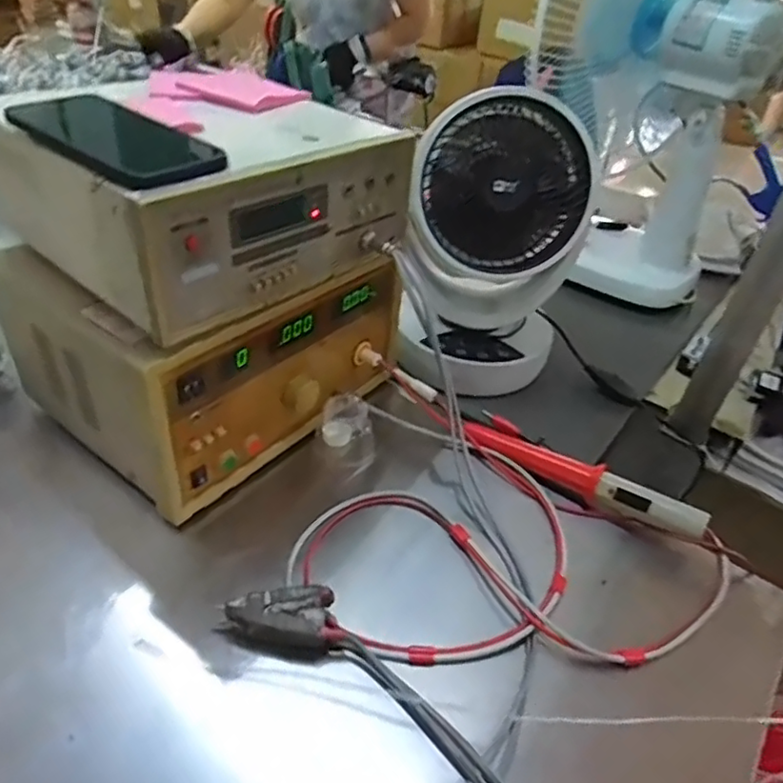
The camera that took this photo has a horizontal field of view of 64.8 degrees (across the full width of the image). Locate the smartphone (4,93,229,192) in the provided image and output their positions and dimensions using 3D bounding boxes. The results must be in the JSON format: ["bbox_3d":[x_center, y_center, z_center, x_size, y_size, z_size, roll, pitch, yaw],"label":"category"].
[{"bbox_3d":[-0.199,-0.182,0.441,0.159,0.013,0.078,29,44,24],"label":"smartphone"}]

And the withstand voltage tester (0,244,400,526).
[{"bbox_3d":[-0.172,-0.068,0.632,0.241,0.171,0.326,33,46,28],"label":"withstand voltage tester"}]

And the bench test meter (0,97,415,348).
[{"bbox_3d":[-0.162,-0.187,0.543,0.248,0.107,0.278,34,47,28],"label":"bench test meter"}]

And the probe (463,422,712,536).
[{"bbox_3d":[0.183,0.083,0.613,0.238,0.042,0.030,27,44,22],"label":"probe"}]

